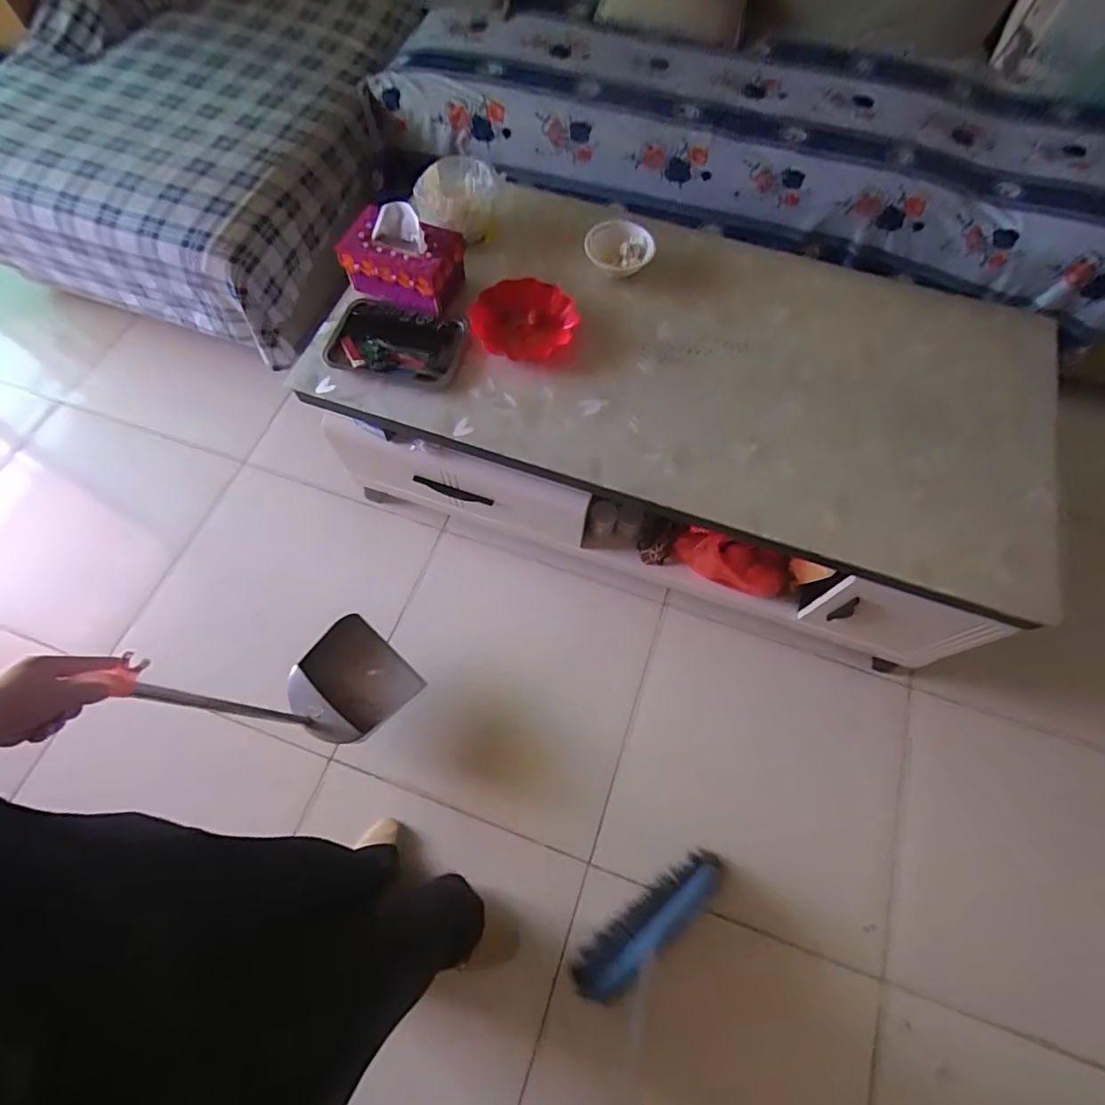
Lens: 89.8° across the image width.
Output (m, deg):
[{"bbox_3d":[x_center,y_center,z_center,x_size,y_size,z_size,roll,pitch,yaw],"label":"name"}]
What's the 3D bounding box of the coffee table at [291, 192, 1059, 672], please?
[{"bbox_3d":[0.272,-0.326,1.302,1.395,0.448,0.703,17,67,7],"label":"coffee table"}]

